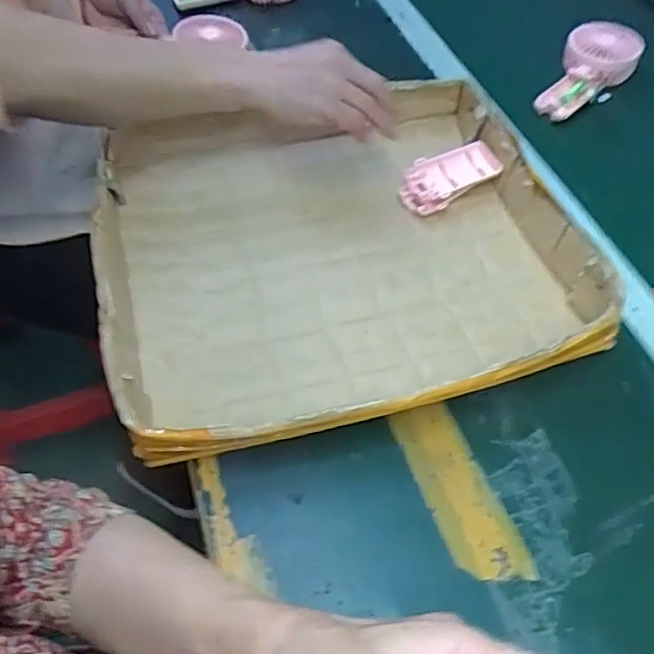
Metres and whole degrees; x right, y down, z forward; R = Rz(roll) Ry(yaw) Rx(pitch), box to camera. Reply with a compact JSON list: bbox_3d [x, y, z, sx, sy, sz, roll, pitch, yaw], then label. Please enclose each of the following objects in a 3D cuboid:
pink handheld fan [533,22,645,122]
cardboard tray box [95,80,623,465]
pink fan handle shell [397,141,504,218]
[{"bbox_3d":[0.321,-0.319,0.794,0.093,0.038,0.179,37,76,22],"label":"pink handheld fan"},{"bbox_3d":[0.009,-0.083,0.580,0.407,0.060,0.381,-9,54,-10],"label":"cardboard tray box"},{"bbox_3d":[0.122,-0.150,0.654,0.104,0.033,0.053,-24,58,-19],"label":"pink fan handle shell"}]

